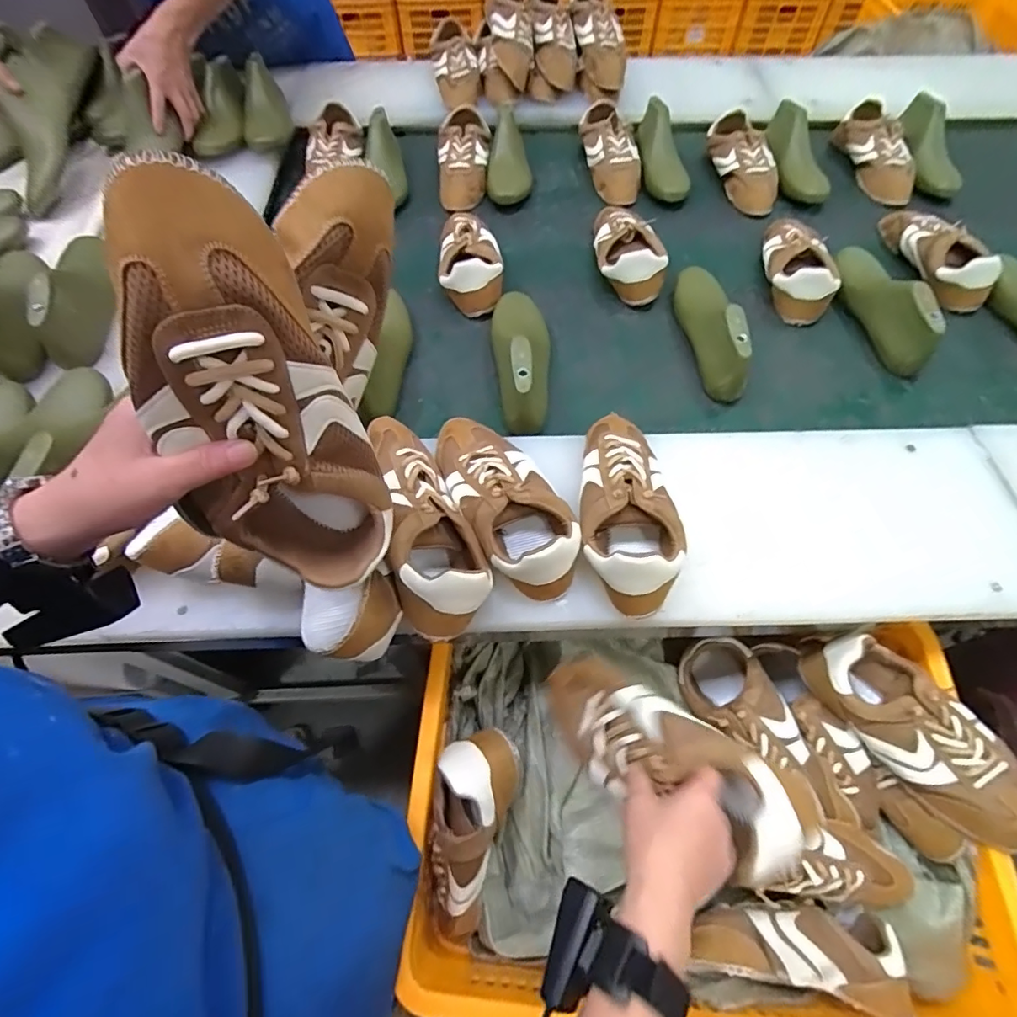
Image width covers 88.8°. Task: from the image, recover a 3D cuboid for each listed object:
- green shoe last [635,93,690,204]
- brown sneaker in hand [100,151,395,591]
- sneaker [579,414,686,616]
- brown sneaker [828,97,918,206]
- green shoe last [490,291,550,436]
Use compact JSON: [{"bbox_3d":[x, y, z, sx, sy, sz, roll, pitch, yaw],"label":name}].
[{"bbox_3d":[0.302,-0.706,1.023,0.086,0.083,0.250,1,61,1],"label":"green shoe last"},{"bbox_3d":[-0.143,-0.052,0.306,0.103,0.249,0.074,-11,45,-6],"label":"brown sneaker in hand"},{"bbox_3d":[0.127,-0.014,0.562,0.104,0.075,0.247,-3,61,-1],"label":"sneaker"},{"bbox_3d":[0.733,-0.698,1.037,0.091,0.066,0.238,-11,74,-5],"label":"brown sneaker"},{"bbox_3d":[0.019,-0.226,0.740,0.076,0.097,0.274,-7,61,-3],"label":"green shoe last"}]

